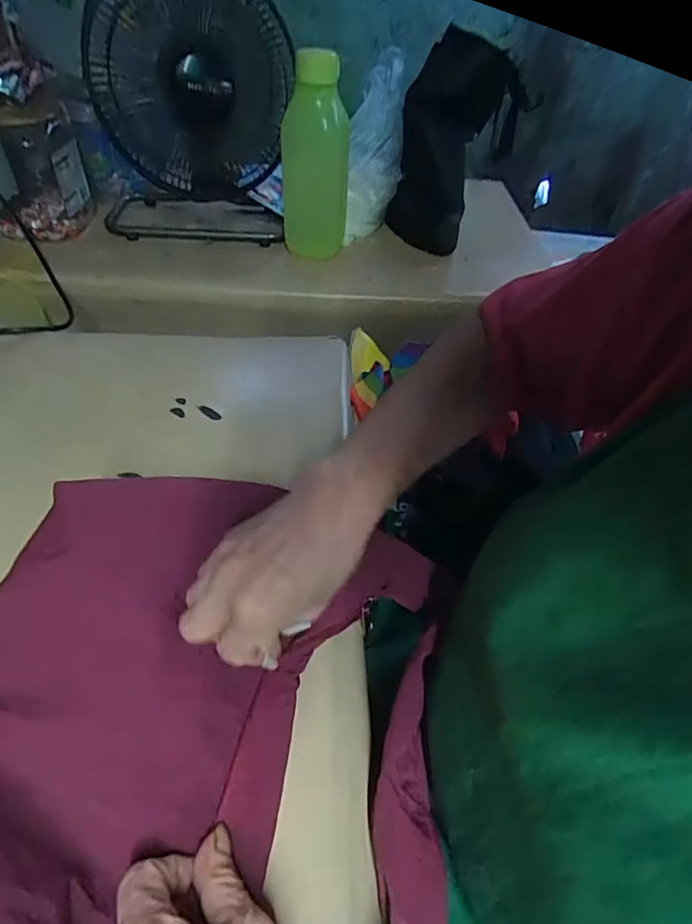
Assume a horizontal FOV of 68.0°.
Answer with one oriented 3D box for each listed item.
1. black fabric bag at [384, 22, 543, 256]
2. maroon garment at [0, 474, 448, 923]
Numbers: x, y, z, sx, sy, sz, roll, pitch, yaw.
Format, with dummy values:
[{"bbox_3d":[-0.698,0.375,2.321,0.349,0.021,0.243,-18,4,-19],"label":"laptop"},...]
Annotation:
[{"bbox_3d":[0.177,-0.515,0.830,0.145,0.143,0.332,23,94,15],"label":"black fabric bag"},{"bbox_3d":[-0.069,0.154,0.257,0.286,0.112,0.356,-6,48,-11],"label":"maroon garment"}]

